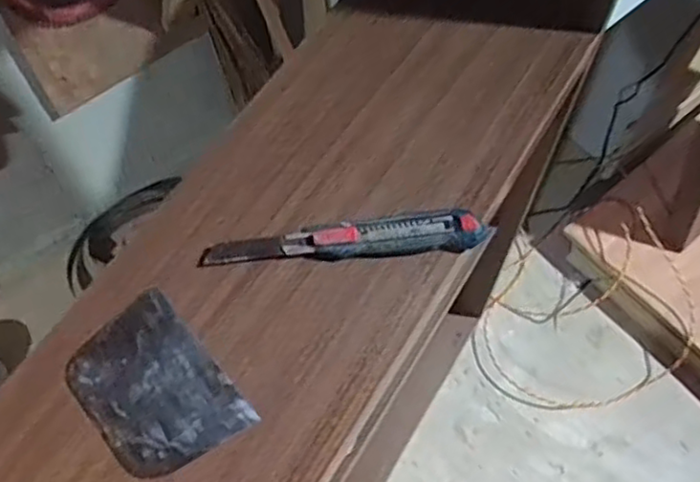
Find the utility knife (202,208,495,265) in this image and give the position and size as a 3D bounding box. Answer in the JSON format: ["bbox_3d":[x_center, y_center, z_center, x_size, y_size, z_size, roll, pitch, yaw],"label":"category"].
[{"bbox_3d":[-0.005,-0.001,0.600,0.235,0.022,0.034,-5,63,-2],"label":"utility knife"}]

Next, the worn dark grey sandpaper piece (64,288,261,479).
[{"bbox_3d":[-0.152,0.113,0.554,0.097,0.005,0.136,-36,69,-18],"label":"worn dark grey sandpaper piece"}]

